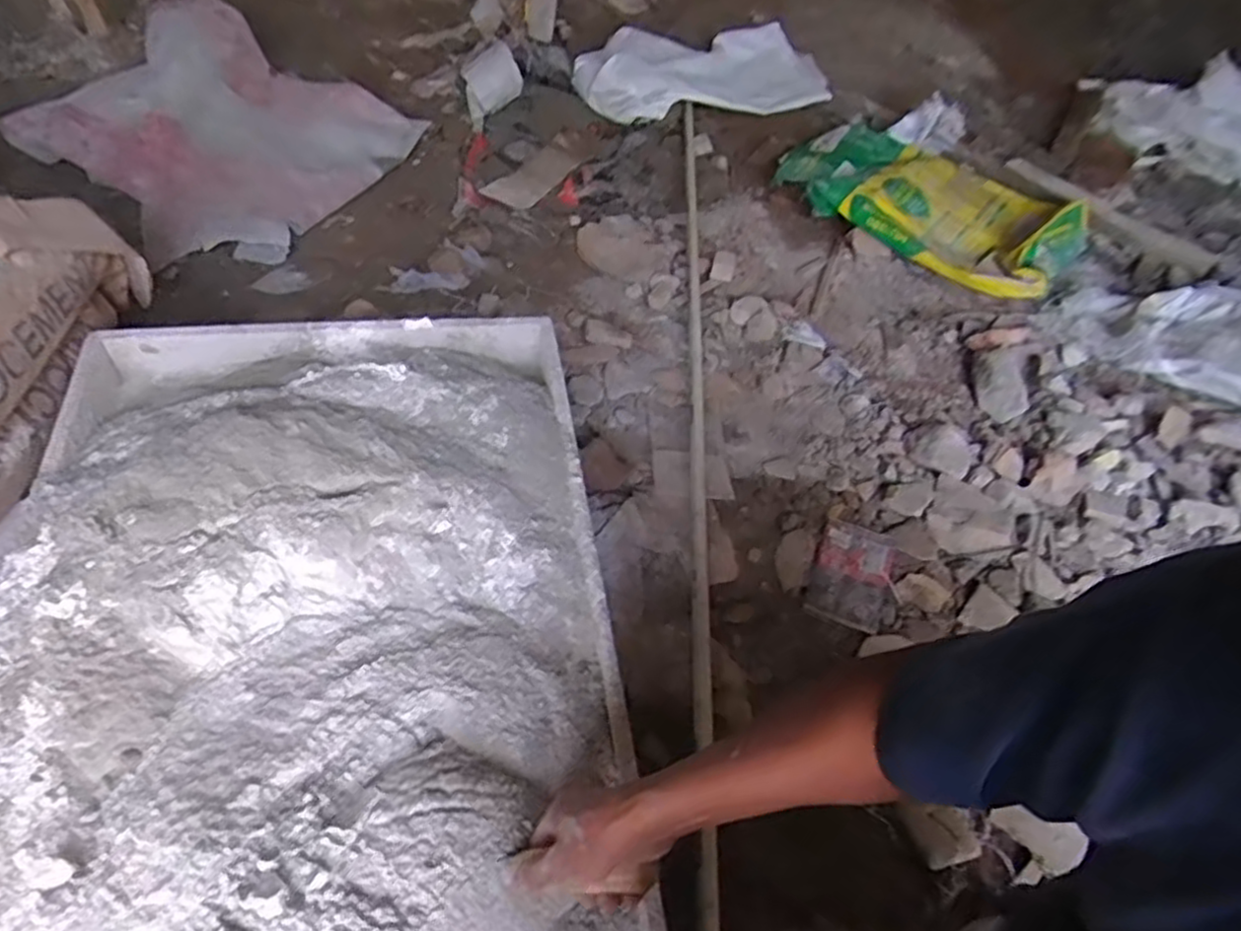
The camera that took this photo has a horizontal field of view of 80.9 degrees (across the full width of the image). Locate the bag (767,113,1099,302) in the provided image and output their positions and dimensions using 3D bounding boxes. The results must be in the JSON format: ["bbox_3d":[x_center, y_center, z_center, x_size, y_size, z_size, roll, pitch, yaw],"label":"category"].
[{"bbox_3d":[0.616,-0.533,1.469,0.585,0.104,0.387,26,54,15],"label":"bag"}]

